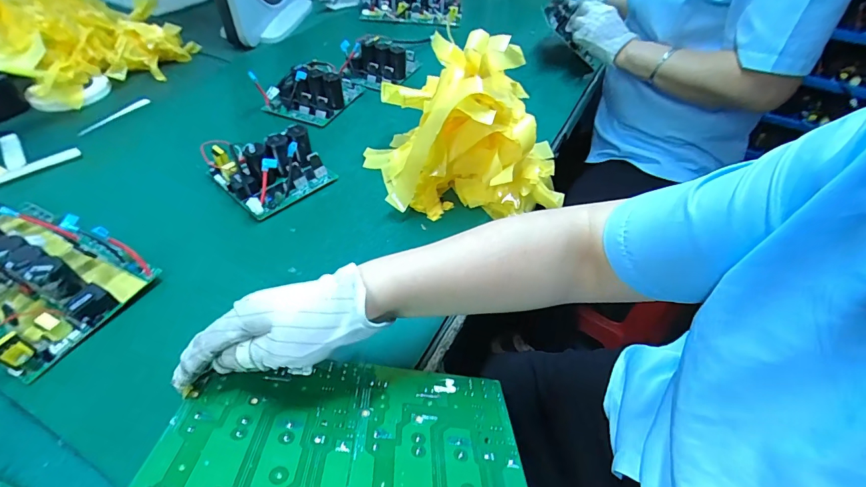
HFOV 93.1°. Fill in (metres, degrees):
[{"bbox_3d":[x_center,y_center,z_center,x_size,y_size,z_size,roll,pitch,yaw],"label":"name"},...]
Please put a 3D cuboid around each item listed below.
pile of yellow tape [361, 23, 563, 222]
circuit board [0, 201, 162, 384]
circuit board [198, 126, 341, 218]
[{"bbox_3d":[0.051,-0.154,0.513,0.246,0.175,0.175,-1,47,-4],"label":"pile of yellow tape"},{"bbox_3d":[-0.429,0.022,0.412,0.247,0.059,0.151,23,50,18],"label":"circuit board"},{"bbox_3d":[-0.222,-0.112,0.546,0.144,0.056,0.122,36,55,27],"label":"circuit board"}]

